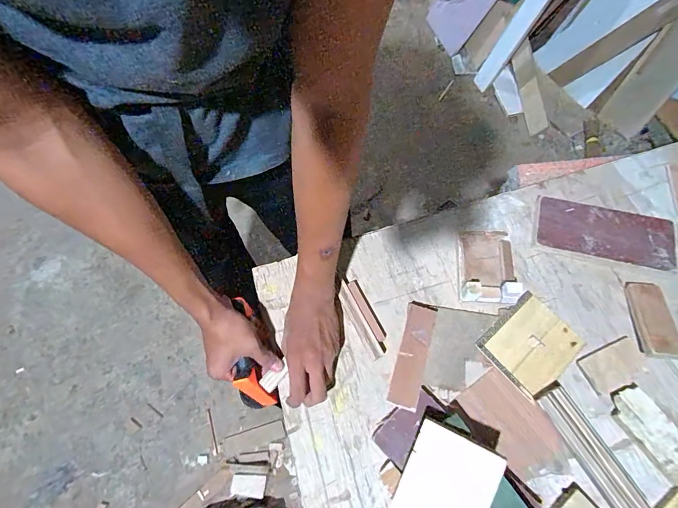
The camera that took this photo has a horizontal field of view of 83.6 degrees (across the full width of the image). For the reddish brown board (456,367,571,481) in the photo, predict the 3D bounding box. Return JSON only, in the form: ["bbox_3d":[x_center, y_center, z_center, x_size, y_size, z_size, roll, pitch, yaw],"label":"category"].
[{"bbox_3d":[0.227,0.222,0.490,0.076,0.014,0.134,-34,69,-12],"label":"reddish brown board"}]

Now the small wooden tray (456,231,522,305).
[{"bbox_3d":[0.218,0.013,0.560,0.076,0.051,0.119,2,66,4],"label":"small wooden tray"}]

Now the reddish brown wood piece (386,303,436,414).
[{"bbox_3d":[0.099,0.132,0.507,0.042,0.013,0.141,2,60,26],"label":"reddish brown wood piece"}]

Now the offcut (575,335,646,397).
[{"bbox_3d":[0.369,0.151,0.508,0.081,0.004,0.050,-23,67,-7],"label":"offcut"}]

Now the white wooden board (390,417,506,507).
[{"bbox_3d":[0.118,0.264,0.426,0.092,0.008,0.120,21,86,19],"label":"white wooden board"}]

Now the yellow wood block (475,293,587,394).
[{"bbox_3d":[0.266,0.123,0.524,0.114,0.016,0.100,-41,70,-14],"label":"yellow wood block"}]

